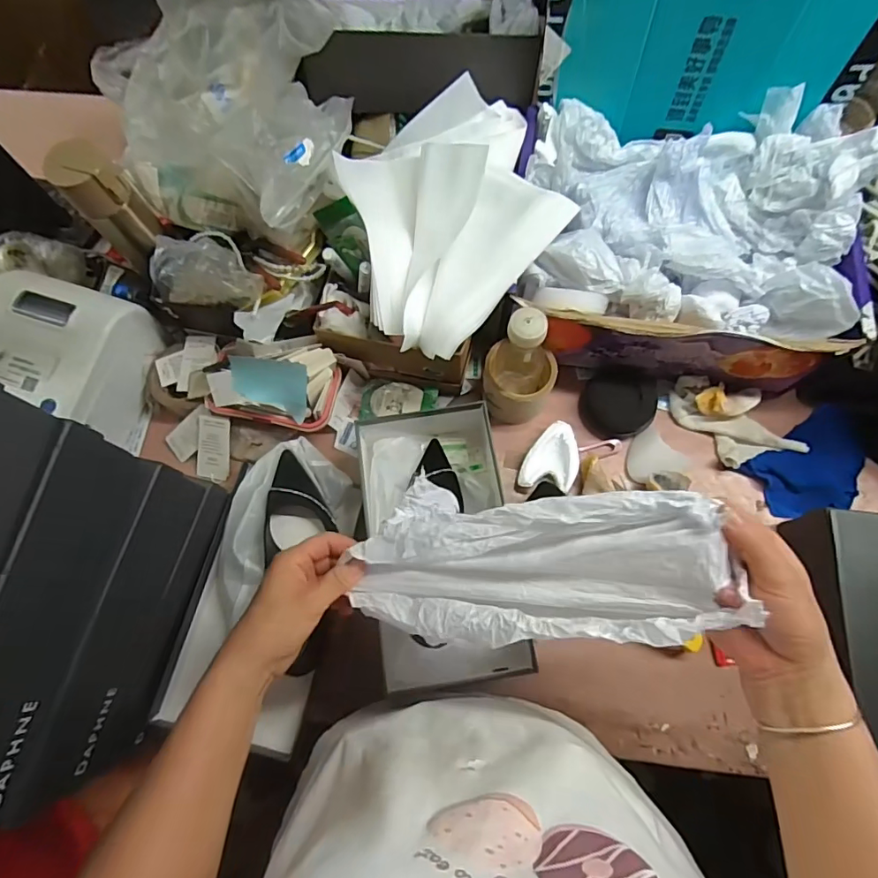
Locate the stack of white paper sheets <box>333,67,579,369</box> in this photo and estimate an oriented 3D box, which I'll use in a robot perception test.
[{"bbox_3d":[0.015,-0.274,0.591,0.241,0.081,0.318,-18,73,-5],"label":"stack of white paper sheets"}]

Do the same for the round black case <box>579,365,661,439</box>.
[{"bbox_3d":[0.236,-0.048,0.663,0.093,0.015,0.093,-1,86,15],"label":"round black case"}]

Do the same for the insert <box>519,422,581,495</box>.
[{"bbox_3d":[0.146,0.024,0.639,0.064,0.015,0.090,19,73,7],"label":"insert"}]

